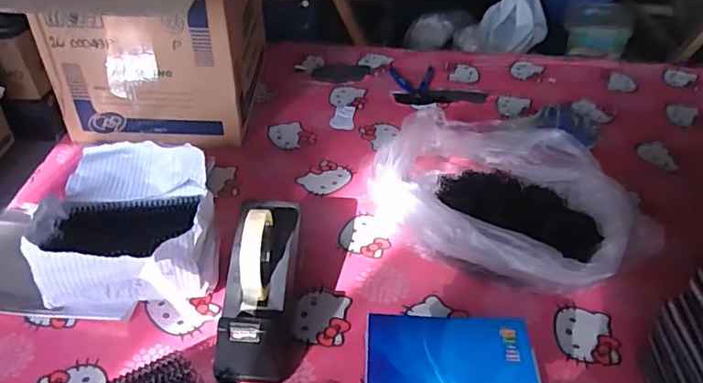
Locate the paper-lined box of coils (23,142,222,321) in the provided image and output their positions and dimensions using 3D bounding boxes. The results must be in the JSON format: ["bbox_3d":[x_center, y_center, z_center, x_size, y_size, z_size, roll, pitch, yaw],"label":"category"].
[{"bbox_3d":[-0.256,0.051,0.667,0.193,0.139,0.191,6,40,5],"label":"paper-lined box of coils"}]

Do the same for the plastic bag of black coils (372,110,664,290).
[{"bbox_3d":[0.215,0.009,0.767,0.285,0.105,0.341,-30,49,-33],"label":"plastic bag of black coils"}]

